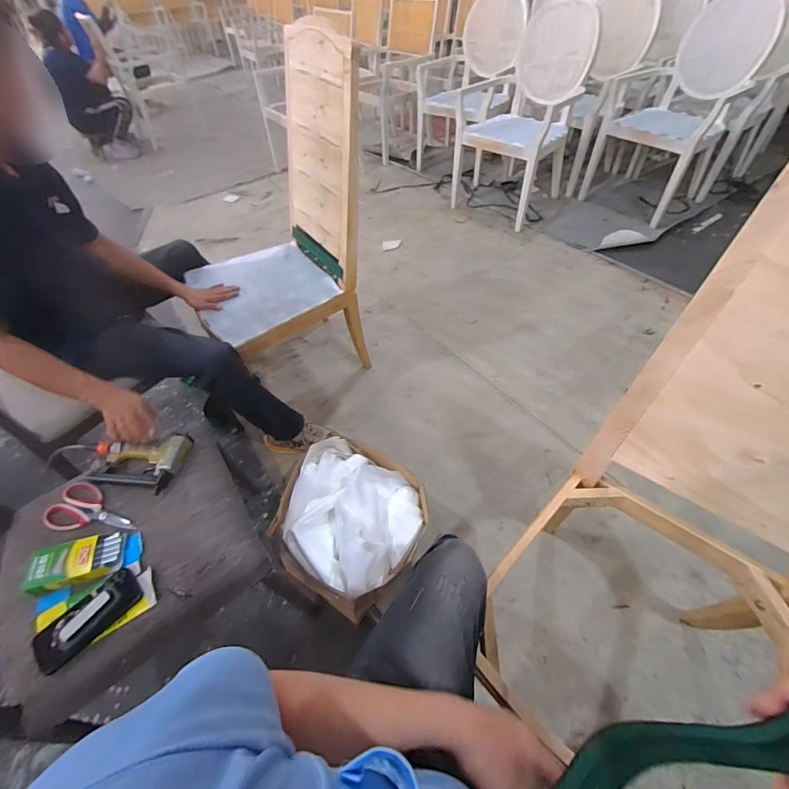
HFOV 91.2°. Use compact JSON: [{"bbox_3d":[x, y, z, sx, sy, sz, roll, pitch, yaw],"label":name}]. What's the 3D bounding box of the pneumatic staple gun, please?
[{"bbox_3d":[-0.584,0.142,0.879,0.214,0.041,0.139,8,52,10],"label":"pneumatic staple gun"}]

